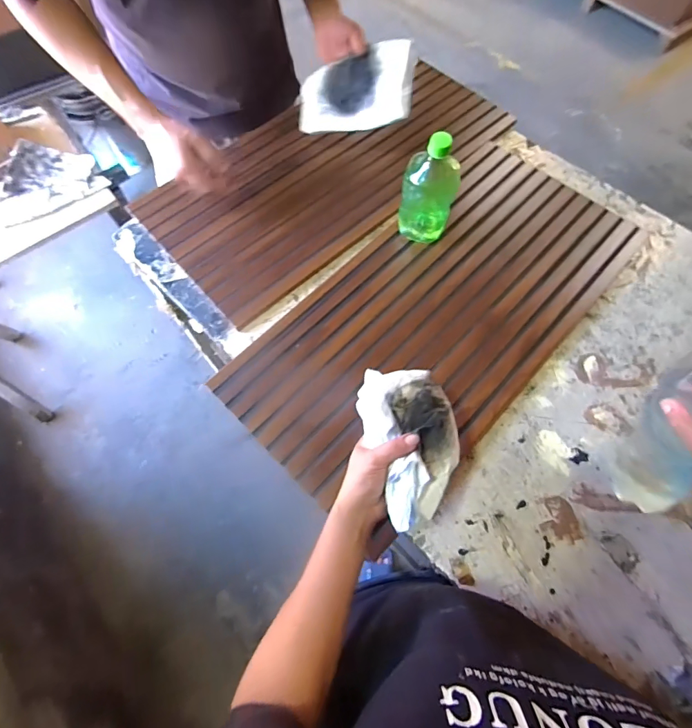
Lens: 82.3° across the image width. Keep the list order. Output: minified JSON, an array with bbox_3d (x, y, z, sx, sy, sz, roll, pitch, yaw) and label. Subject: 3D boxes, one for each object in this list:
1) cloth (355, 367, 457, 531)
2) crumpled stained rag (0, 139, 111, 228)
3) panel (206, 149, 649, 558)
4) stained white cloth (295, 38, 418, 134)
[{"bbox_3d":[0.078,0.084,0.445,0.107,0.038,0.167,-14,67,-7],"label":"cloth"},{"bbox_3d":[-0.856,-0.501,1.092,0.318,0.095,0.154,-37,71,-16],"label":"crumpled stained rag"},{"bbox_3d":[0.175,-0.105,0.683,0.367,0.036,0.764,42,72,16],"label":"panel"},{"bbox_3d":[0.012,-0.511,0.737,0.240,0.018,0.133,16,105,30],"label":"stained white cloth"}]

